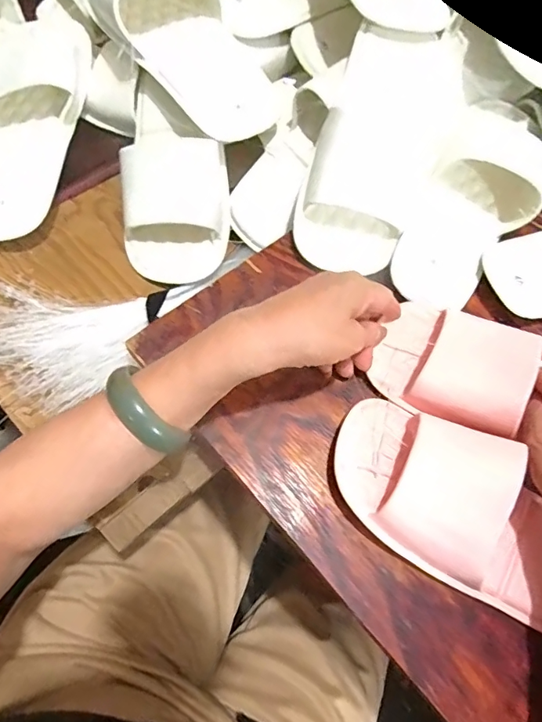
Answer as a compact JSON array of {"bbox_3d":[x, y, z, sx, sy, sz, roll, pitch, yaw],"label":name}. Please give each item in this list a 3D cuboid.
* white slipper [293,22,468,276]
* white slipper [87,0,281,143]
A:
[{"bbox_3d":[0.099,-0.199,0.423,0.105,0.067,0.243,22,69,4],"label":"white slipper"},{"bbox_3d":[-0.076,-0.299,0.451,0.116,0.083,0.206,-32,75,-19],"label":"white slipper"}]

